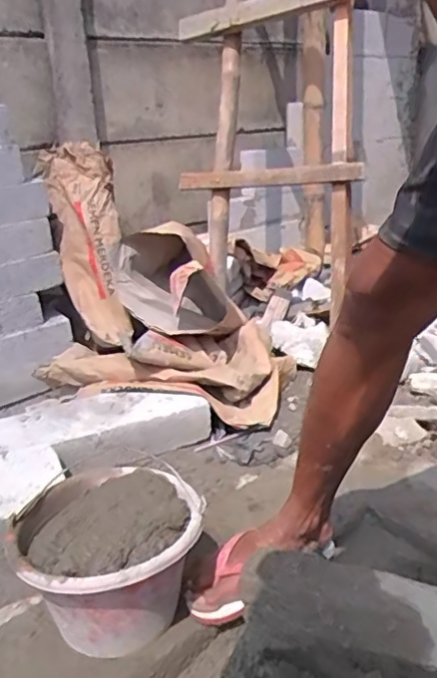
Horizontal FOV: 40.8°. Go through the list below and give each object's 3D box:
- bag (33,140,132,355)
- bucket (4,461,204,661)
[{"bbox_3d":[-0.368,-0.275,1.681,0.185,0.644,0.098,-11,-13,-15],"label":"bag"},{"bbox_3d":[-0.144,0.304,0.796,0.231,0.154,0.226,-5,20,2],"label":"bucket"}]

